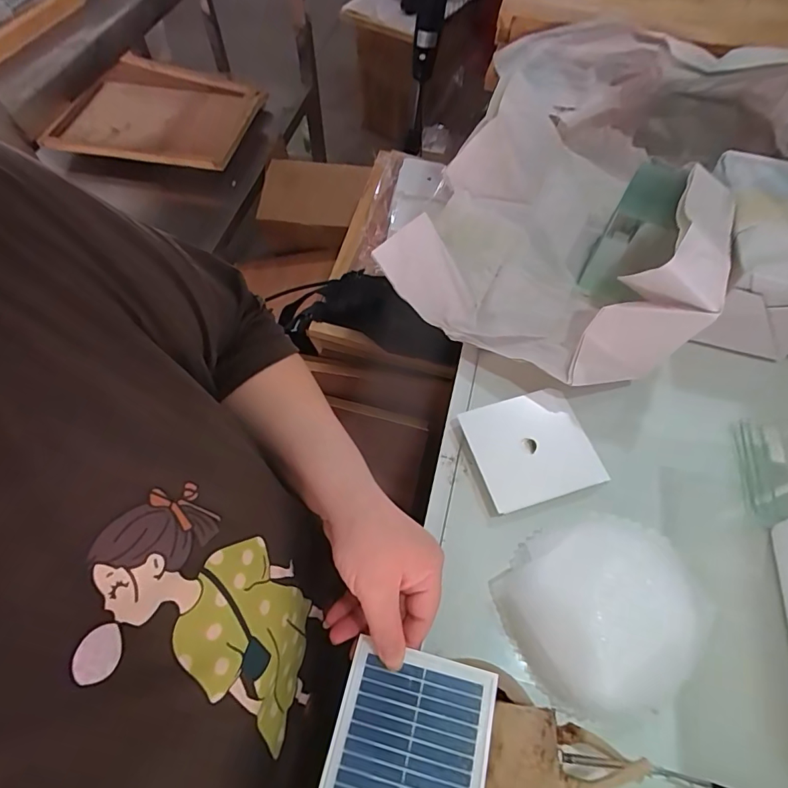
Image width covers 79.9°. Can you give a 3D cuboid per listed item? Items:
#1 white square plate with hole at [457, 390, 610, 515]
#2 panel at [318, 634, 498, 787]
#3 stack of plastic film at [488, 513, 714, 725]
[{"bbox_3d":[0.124,0.048,0.426,0.103,0.011,0.097,-15,62,-9],"label":"white square plate with hole"},{"bbox_3d":[0.011,0.215,0.294,0.095,0.005,0.093,13,61,6],"label":"panel"},{"bbox_3d":[0.156,0.161,0.355,0.140,0.034,0.128,-15,62,-9],"label":"stack of plastic film"}]

